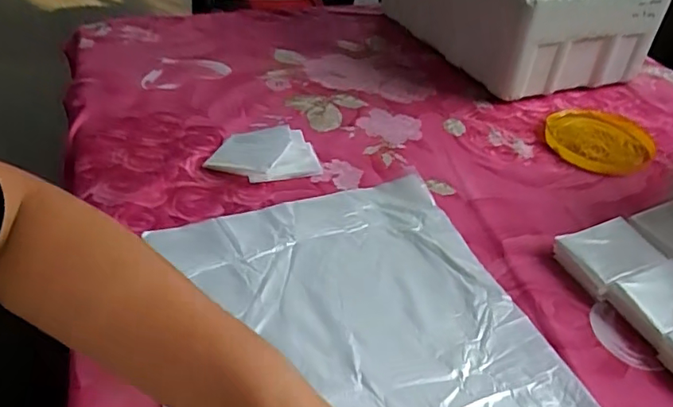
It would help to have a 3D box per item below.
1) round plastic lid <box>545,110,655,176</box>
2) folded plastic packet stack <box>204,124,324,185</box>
[{"bbox_3d":[0.335,-0.083,0.694,0.116,0.022,0.123,2,41,-2],"label":"round plastic lid"},{"bbox_3d":[-0.088,-0.055,0.648,0.128,0.029,0.085,-12,43,-17],"label":"folded plastic packet stack"}]

